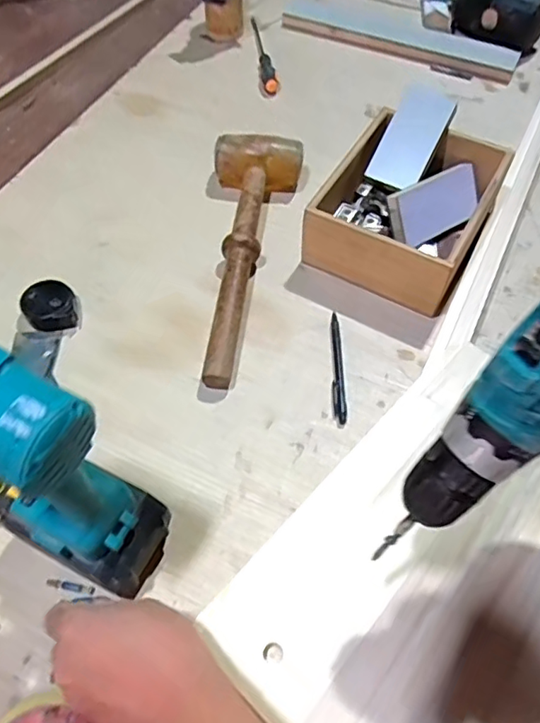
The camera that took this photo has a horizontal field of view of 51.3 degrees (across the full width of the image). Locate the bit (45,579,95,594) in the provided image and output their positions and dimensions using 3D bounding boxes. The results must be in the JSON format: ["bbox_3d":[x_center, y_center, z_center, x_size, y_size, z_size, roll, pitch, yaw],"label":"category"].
[{"bbox_3d":[-0.167,0.188,0.471,0.040,0.004,0.007,13,59,-5],"label":"bit"}]

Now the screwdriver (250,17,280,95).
[{"bbox_3d":[-0.011,-0.488,0.887,0.025,0.019,0.196,-7,59,-4],"label":"screwdriver"}]

